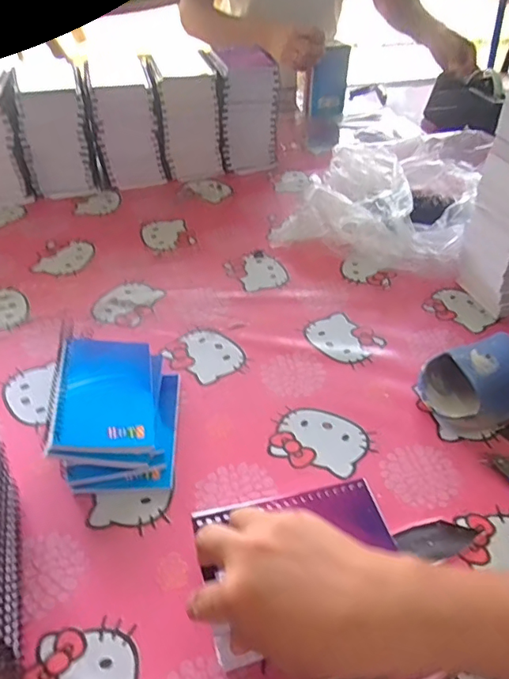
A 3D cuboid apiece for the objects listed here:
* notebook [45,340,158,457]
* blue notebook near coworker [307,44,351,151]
[{"bbox_3d":[-0.136,0.046,0.462,0.084,0.009,0.132,3,41,-16],"label":"notebook"},{"bbox_3d":[0.156,-0.519,1.101,0.080,0.200,0.016,-5,31,-10],"label":"blue notebook near coworker"}]

